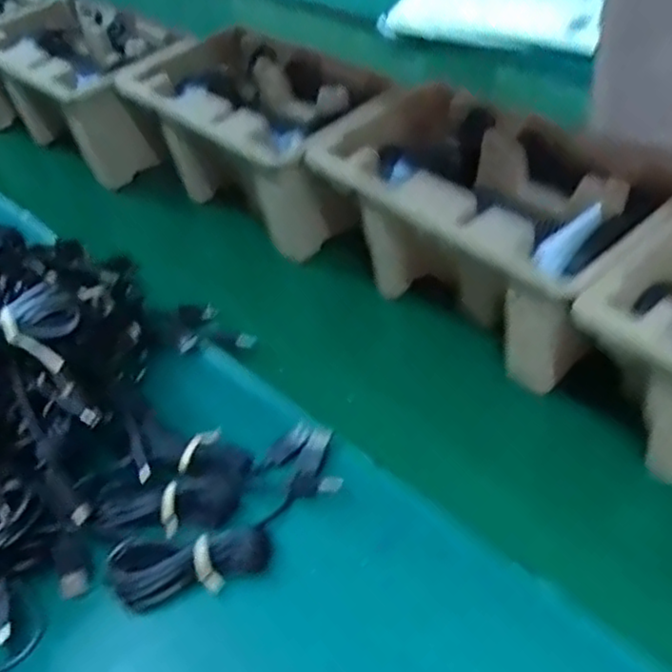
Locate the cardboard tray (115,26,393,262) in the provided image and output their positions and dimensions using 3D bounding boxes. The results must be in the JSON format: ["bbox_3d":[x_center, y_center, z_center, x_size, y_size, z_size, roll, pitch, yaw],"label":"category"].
[{"bbox_3d":[-0.057,-0.171,0.616,0.137,0.107,0.261,-37,52,-28],"label":"cardboard tray"}]

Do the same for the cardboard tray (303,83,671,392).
[{"bbox_3d":[0.102,-0.077,0.498,0.136,0.104,0.226,-34,50,-26],"label":"cardboard tray"}]

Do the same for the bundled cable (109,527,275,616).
[{"bbox_3d":[-0.080,0.127,0.389,0.087,0.025,0.032,-11,44,-4],"label":"bundled cable"}]

